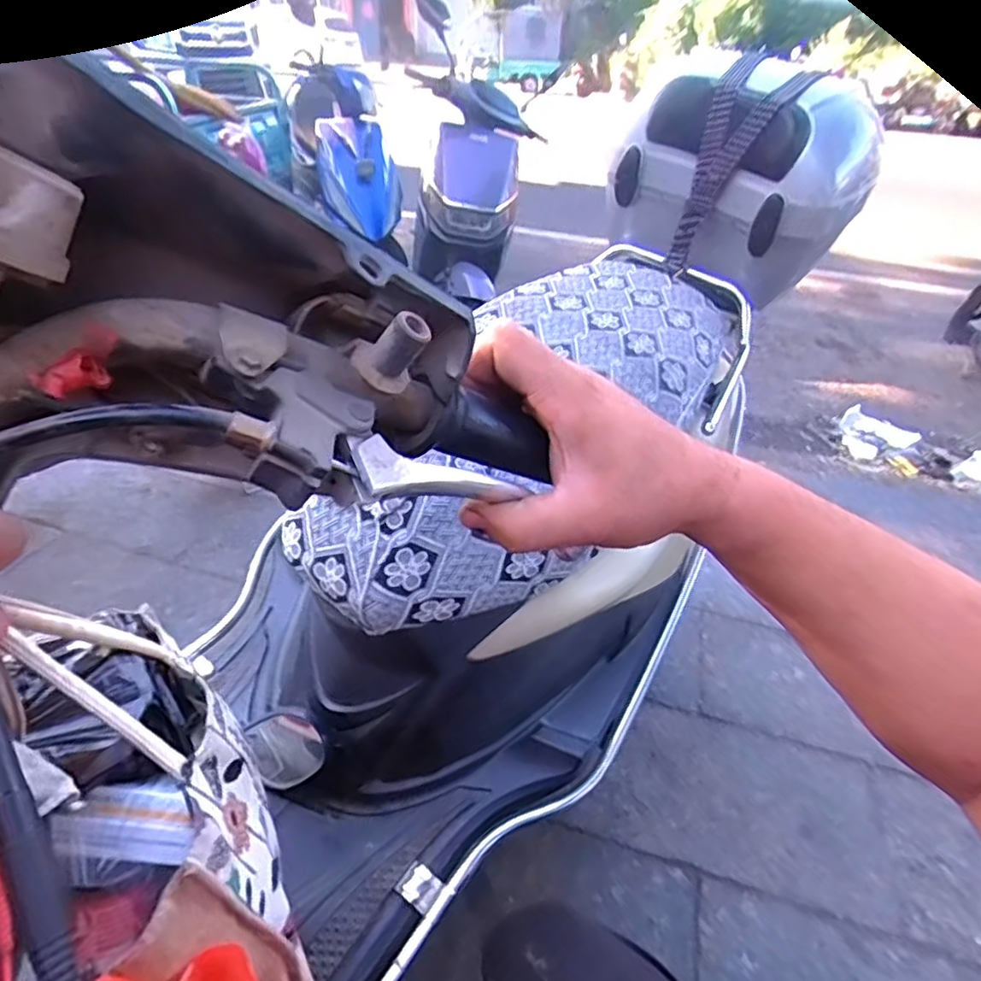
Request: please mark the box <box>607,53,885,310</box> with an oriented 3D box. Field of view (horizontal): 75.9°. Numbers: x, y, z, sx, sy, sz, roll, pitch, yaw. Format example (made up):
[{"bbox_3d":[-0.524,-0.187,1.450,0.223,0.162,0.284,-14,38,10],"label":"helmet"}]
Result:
[{"bbox_3d":[0.378,-0.478,0.953,0.249,0.254,0.295,-26,47,-36],"label":"box"}]

